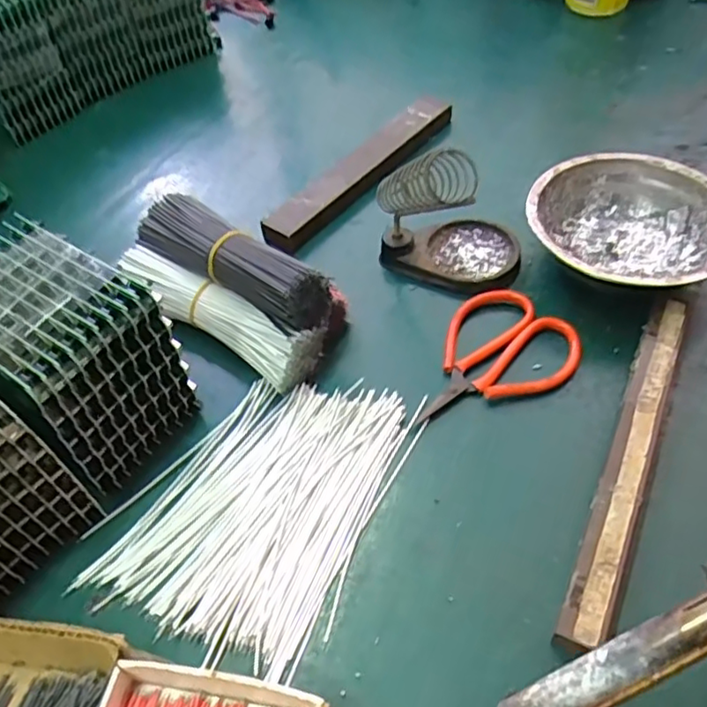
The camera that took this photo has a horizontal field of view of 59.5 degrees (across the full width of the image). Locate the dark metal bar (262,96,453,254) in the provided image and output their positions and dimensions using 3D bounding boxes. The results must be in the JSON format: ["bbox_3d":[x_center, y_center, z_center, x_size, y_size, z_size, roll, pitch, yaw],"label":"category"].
[{"bbox_3d":[0.009,-0.149,0.493,0.032,0.021,0.205,31,60,26],"label":"dark metal bar"}]

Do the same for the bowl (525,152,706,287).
[{"bbox_3d":[0.179,-0.077,0.407,0.124,0.046,0.124,-2,51,3],"label":"bowl"}]

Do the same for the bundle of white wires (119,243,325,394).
[{"bbox_3d":[-0.086,-0.025,0.390,0.144,0.035,0.036,26,58,23],"label":"bundle of white wires"}]

